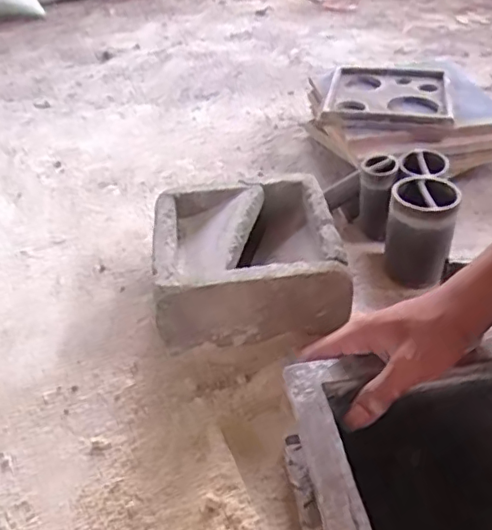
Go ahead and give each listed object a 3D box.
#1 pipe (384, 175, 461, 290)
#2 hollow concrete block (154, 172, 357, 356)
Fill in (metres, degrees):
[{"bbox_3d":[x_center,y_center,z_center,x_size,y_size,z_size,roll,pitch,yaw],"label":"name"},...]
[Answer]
[{"bbox_3d":[0.207,-0.042,0.678,0.075,0.110,0.089,13,42,17],"label":"pipe"},{"bbox_3d":[0.003,-0.009,0.658,0.206,0.095,0.193,-7,40,-5],"label":"hollow concrete block"}]

